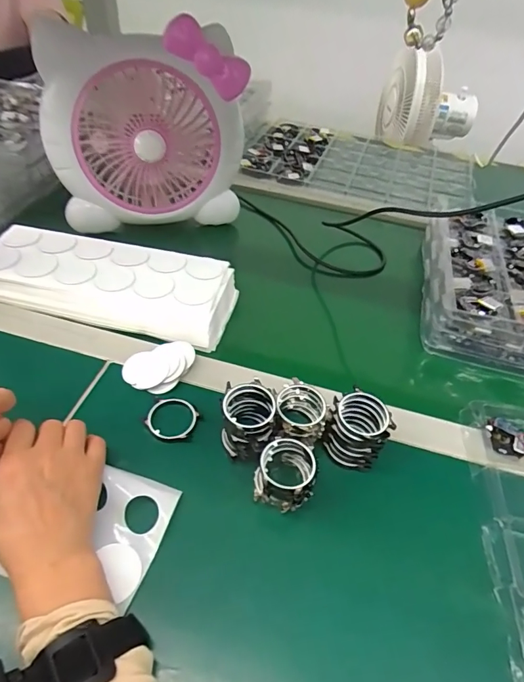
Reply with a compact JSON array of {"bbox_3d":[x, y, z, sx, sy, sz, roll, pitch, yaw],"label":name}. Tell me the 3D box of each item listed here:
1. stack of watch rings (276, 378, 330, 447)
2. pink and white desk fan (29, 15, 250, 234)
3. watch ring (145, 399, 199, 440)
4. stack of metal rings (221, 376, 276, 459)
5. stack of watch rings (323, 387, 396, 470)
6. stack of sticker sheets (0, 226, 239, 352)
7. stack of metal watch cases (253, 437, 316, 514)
[{"bbox_3d":[0.036,0.071,0.400,0.046,0.042,0.049,15,47,9],"label":"stack of watch rings"},{"bbox_3d":[-0.153,-0.287,0.592,0.245,0.238,0.107,0,47,-6],"label":"pink and white desk fan"},{"bbox_3d":[-0.086,0.074,0.413,0.045,0.006,0.045,3,47,-3],"label":"watch ring"},{"bbox_3d":[-0.013,0.072,0.389,0.047,0.055,0.052,-7,48,-12],"label":"stack of metal rings"},{"bbox_3d":[0.087,0.083,0.393,0.054,0.048,0.058,15,47,9],"label":"stack of watch rings"},{"bbox_3d":[-0.183,-0.071,0.515,0.282,0.047,0.114,11,47,5],"label":"stack of sticker sheets"},{"bbox_3d":[0.020,0.112,0.364,0.046,0.040,0.051,10,47,4],"label":"stack of metal watch cases"}]

